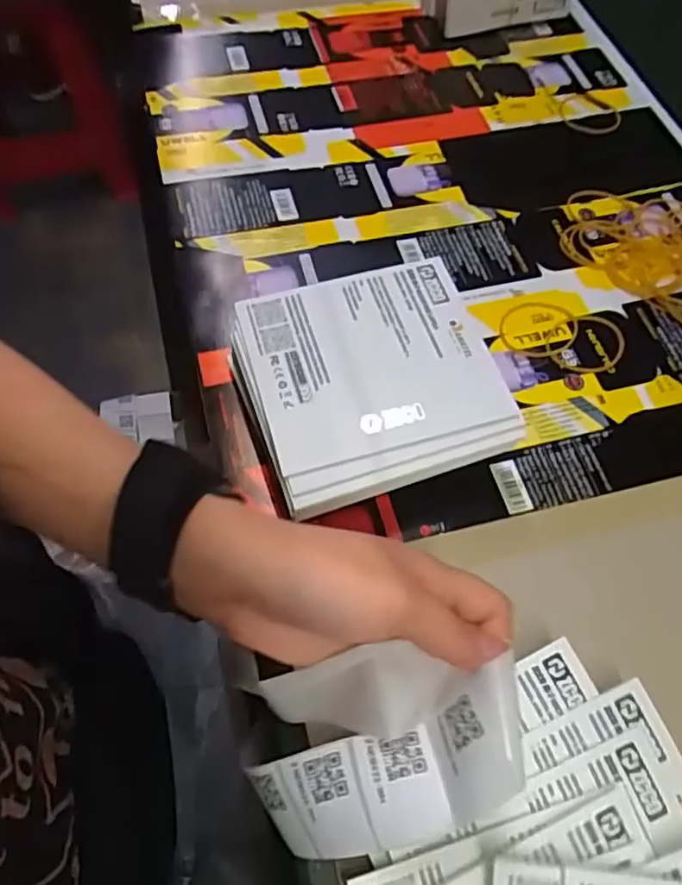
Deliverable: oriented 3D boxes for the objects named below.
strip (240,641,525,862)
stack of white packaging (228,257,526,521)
[{"bbox_3d":[0.016,0.121,0.258,0.109,0.021,0.072,-16,72,18],"label":"strip"},{"bbox_3d":[0.014,-0.035,0.345,0.123,0.016,0.125,-15,61,-10],"label":"stack of white packaging"}]

